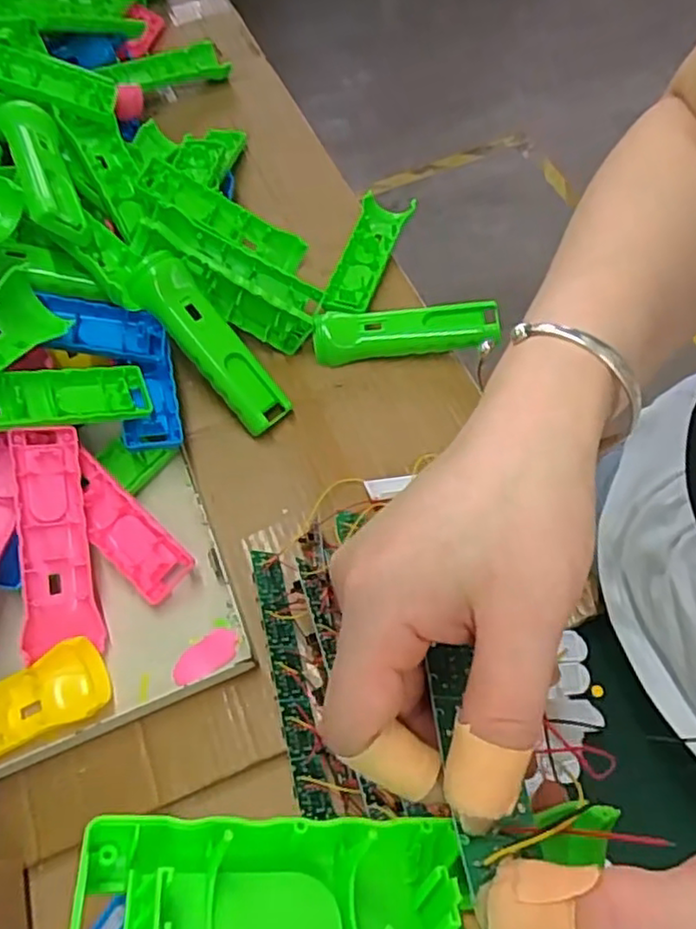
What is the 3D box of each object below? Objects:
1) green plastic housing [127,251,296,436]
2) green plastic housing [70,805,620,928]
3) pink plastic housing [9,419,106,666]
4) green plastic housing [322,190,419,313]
[{"bbox_3d":[-0.105,-0.094,0.523,0.045,0.019,0.152,-43,102,-21],"label":"green plastic housing"},{"bbox_3d":[0.004,0.109,0.166,0.134,0.029,0.041,6,57,-17],"label":"green plastic housing"},{"bbox_3d":[-0.196,0.049,0.446,0.047,0.014,0.146,-8,88,-29],"label":"pink plastic housing"},{"bbox_3d":[0.015,-0.194,0.623,0.045,0.023,0.143,19,62,13],"label":"green plastic housing"}]

